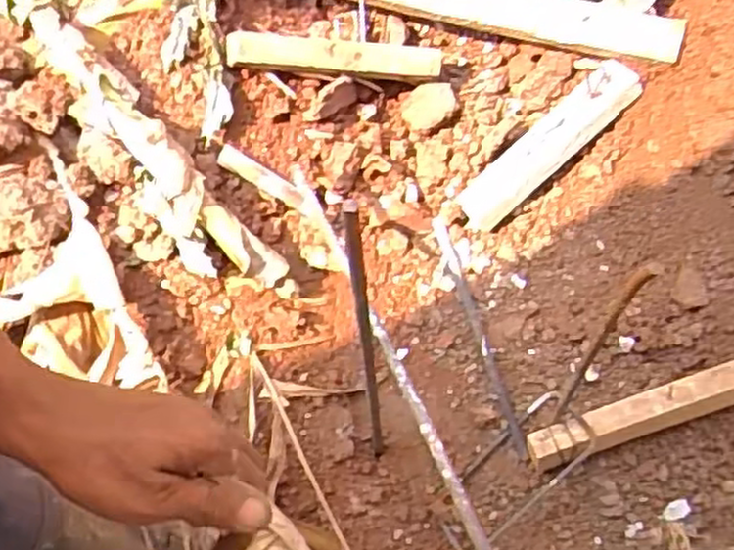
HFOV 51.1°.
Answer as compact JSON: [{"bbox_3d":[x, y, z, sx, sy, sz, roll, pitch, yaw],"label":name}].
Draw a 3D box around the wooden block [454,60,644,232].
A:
[{"bbox_3d":[0.247,-0.177,1.057,0.289,0.032,0.062,-42,63,9],"label":"wooden block"}]

